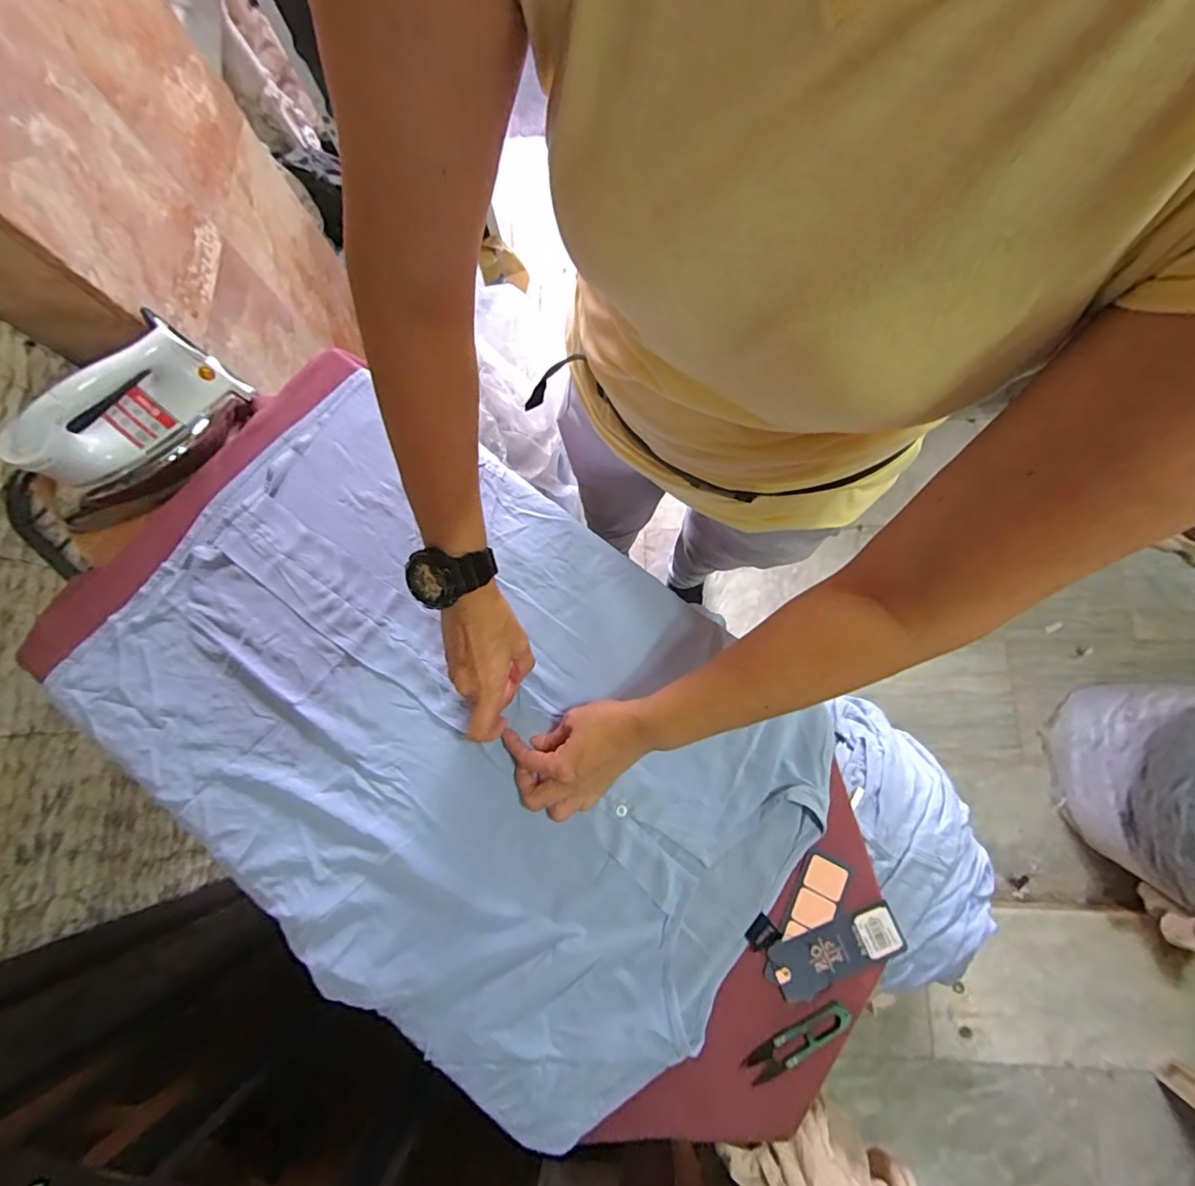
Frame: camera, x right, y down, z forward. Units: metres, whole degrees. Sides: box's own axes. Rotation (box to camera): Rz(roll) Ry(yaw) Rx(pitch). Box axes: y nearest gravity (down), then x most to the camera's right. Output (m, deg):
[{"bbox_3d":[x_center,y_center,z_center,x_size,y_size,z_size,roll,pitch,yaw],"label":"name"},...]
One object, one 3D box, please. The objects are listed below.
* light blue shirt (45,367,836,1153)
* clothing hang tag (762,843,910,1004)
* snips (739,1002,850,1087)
[{"bbox_3d":[-0.142,0.117,0.520,0.674,0.015,0.455,38,78,9],"label":"light blue shirt"},{"bbox_3d":[0.214,0.312,0.471,0.095,0.008,0.117,29,77,7],"label":"clothing hang tag"},{"bbox_3d":[0.171,0.384,0.449,0.098,0.016,0.026,-30,78,-8],"label":"snips"}]

